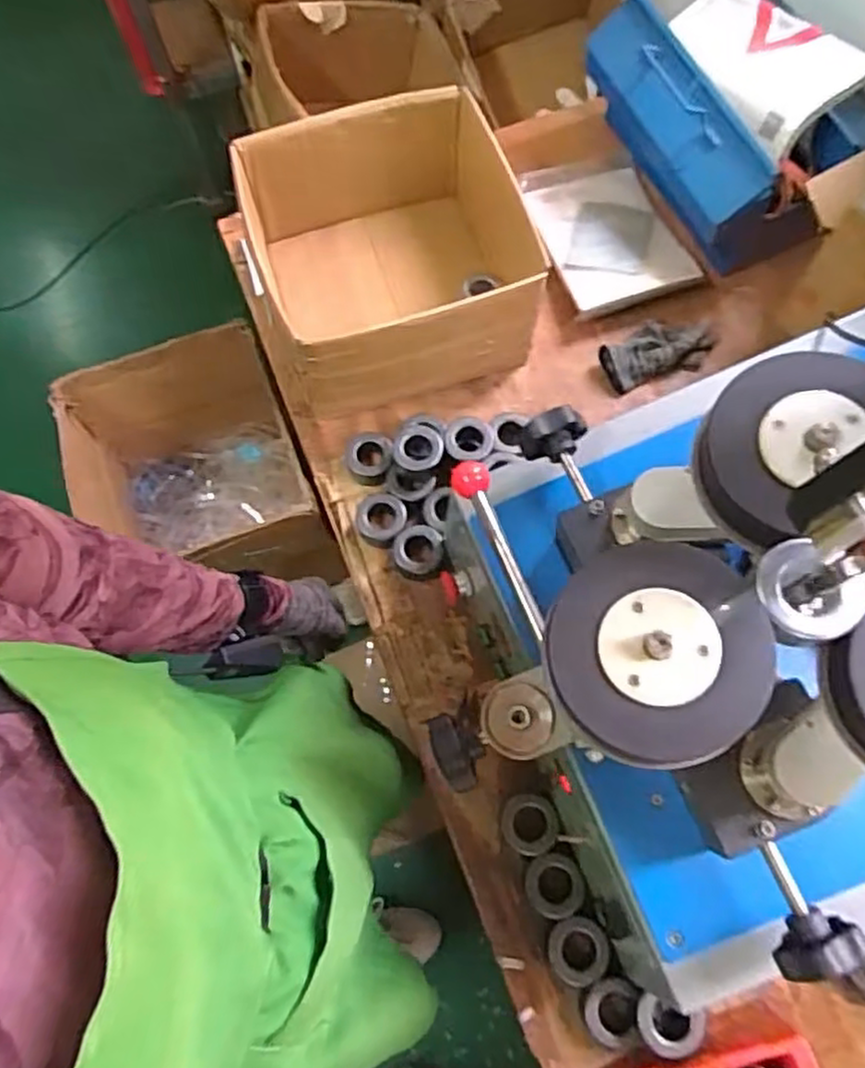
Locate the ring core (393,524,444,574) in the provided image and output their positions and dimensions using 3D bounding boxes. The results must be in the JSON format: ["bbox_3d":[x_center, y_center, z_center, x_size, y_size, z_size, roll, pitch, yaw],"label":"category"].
[{"bbox_3d":[-0.016,0.022,0.886,0.062,0.030,0.060,0,70,1],"label":"ring core"}]

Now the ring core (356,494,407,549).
[{"bbox_3d":[-0.065,-0.016,0.900,0.060,0.031,0.062,0,70,1],"label":"ring core"}]

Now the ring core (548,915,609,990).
[{"bbox_3d":[0.146,0.421,0.730,0.057,0.025,0.062,0,70,1],"label":"ring core"}]

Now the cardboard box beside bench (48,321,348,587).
[{"bbox_3d":[-0.338,-0.071,1.083,0.287,0.273,0.310,-20,71,-6],"label":"cardboard box beside bench"}]

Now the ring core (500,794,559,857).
[{"bbox_3d":[0.103,0.312,0.777,0.057,0.044,0.059,0,70,1],"label":"ring core"}]

